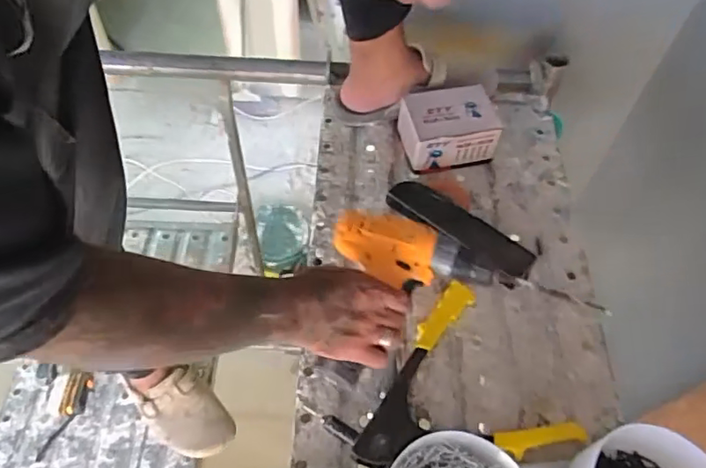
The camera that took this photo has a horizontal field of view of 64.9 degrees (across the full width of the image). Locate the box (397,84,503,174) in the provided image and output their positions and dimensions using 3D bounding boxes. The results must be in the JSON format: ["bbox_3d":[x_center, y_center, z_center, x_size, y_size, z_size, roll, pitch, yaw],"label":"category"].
[{"bbox_3d":[0.139,-0.156,0.839,0.130,0.087,0.106,-12,58,-9],"label":"box"}]

